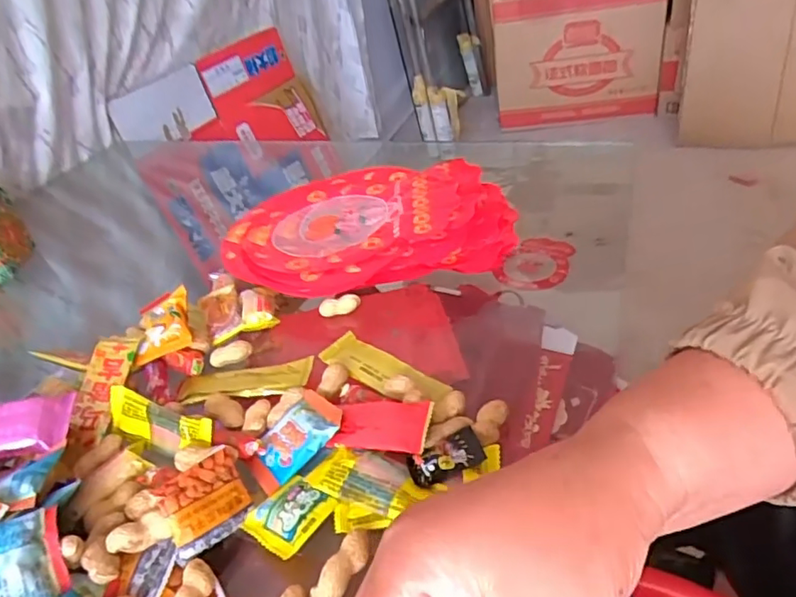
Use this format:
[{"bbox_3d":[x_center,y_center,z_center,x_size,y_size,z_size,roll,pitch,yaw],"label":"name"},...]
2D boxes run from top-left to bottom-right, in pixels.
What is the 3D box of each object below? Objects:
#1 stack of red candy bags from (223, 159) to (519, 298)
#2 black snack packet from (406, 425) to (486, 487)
[{"bbox_3d":[-0.032,-0.078,0.541,0.276,0.044,0.186,-12,37,0],"label":"stack of red candy bags"},{"bbox_3d":[0.027,0.090,0.327,0.044,0.006,0.025,-21,38,-12],"label":"black snack packet"}]

